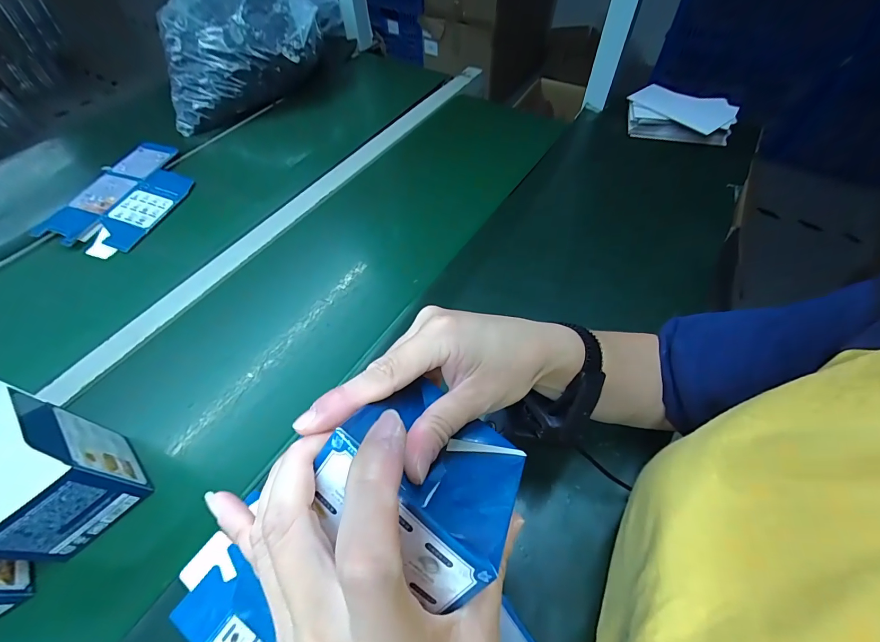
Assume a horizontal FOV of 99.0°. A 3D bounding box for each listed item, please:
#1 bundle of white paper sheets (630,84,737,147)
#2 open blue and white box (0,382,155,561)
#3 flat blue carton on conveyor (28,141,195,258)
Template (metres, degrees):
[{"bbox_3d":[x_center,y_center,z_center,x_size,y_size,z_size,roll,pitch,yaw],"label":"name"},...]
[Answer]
[{"bbox_3d":[0.436,-0.370,0.693,0.177,0.064,0.091,13,57,11],"label":"bundle of white paper sheets"},{"bbox_3d":[-0.344,0.115,0.294,0.095,0.170,0.093,37,64,24],"label":"open blue and white box"},{"bbox_3d":[-0.500,-0.205,0.607,0.151,0.011,0.234,17,62,6],"label":"flat blue carton on conveyor"}]

